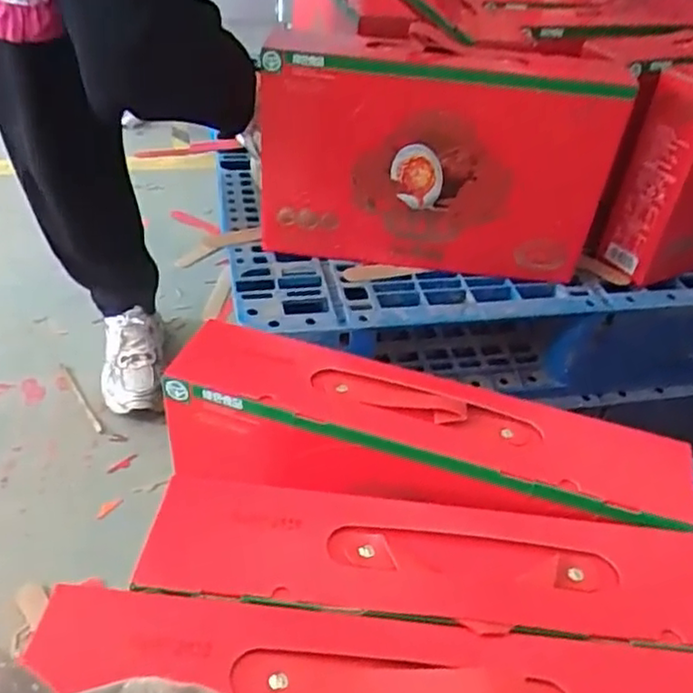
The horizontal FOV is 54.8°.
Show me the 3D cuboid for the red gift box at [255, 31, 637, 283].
[{"bbox_3d":[0.105,-0.225,0.827,0.415,0.264,0.094,6,41,0],"label":"red gift box"}]

